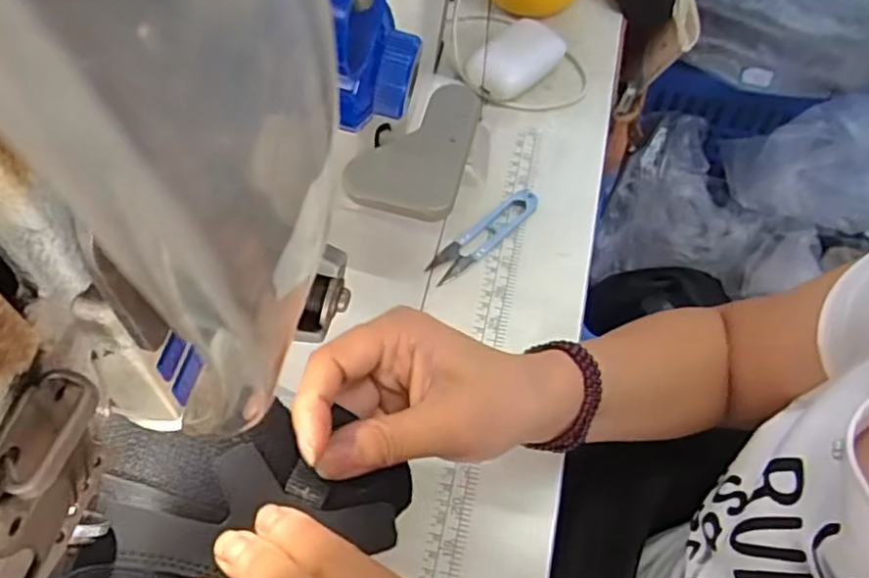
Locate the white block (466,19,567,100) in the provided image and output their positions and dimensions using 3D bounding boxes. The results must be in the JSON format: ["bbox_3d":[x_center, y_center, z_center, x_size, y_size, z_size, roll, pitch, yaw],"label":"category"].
[{"bbox_3d":[0.070,-0.195,0.569,0.051,0.029,0.086,41,68,19],"label":"white block"}]

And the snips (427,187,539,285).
[{"bbox_3d":[0.037,-0.041,0.495,0.101,0.011,0.023,-39,68,-20],"label":"snips"}]

